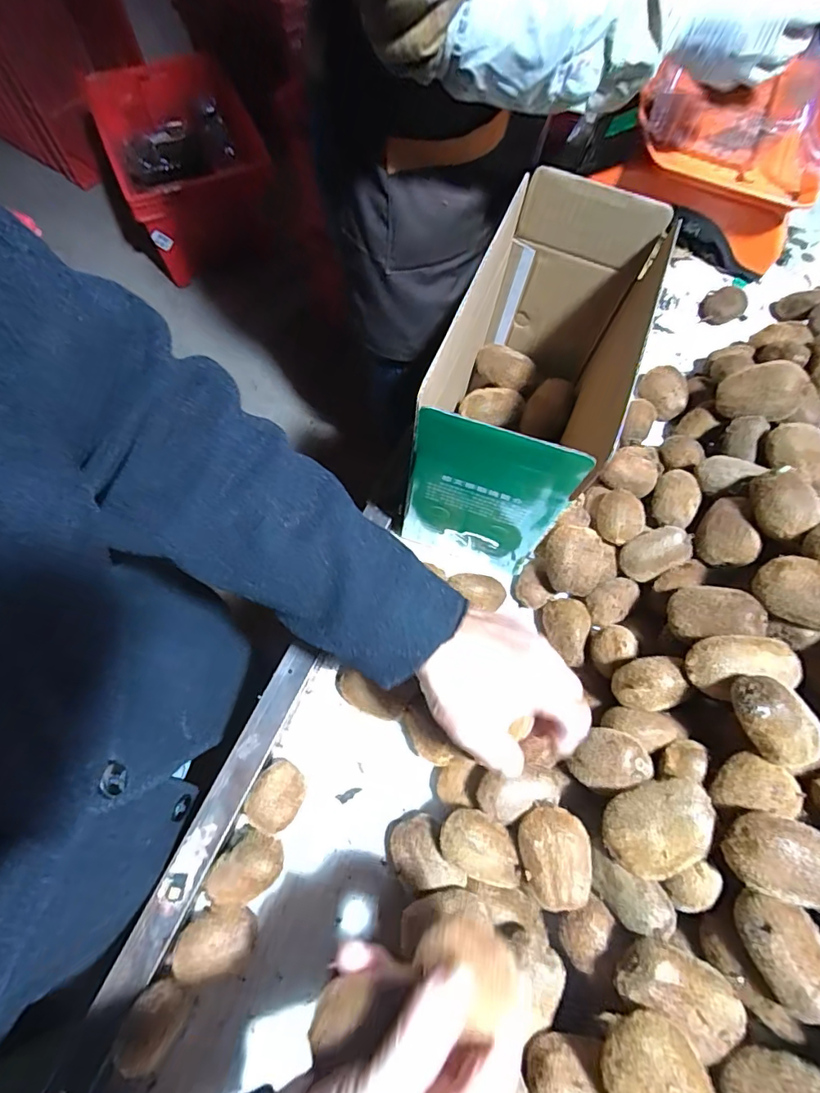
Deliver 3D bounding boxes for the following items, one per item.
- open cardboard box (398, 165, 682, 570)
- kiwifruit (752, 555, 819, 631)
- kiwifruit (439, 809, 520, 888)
[{"bbox_3d":[0.104,-0.134,0.466,0.129,0.242,0.255,23,72,7],"label":"open cardboard box"},{"bbox_3d":[0.306,0.037,0.388,0.070,0.040,0.048,21,73,31],"label":"kiwifruit"},{"bbox_3d":[0.055,0.232,0.389,0.062,0.034,0.042,30,73,10],"label":"kiwifruit"}]

